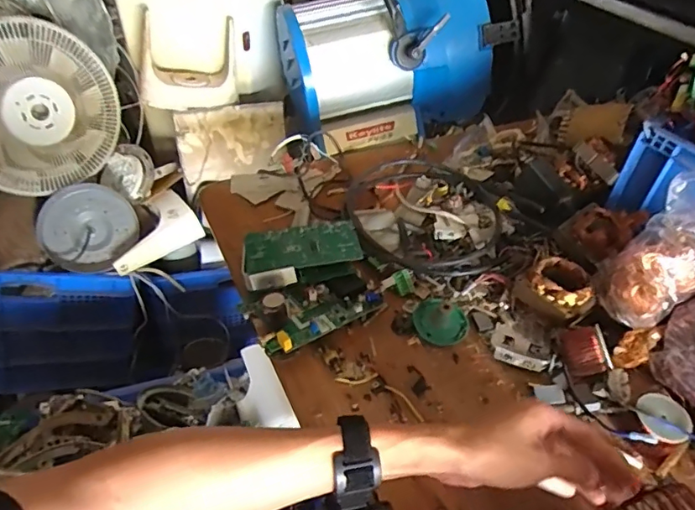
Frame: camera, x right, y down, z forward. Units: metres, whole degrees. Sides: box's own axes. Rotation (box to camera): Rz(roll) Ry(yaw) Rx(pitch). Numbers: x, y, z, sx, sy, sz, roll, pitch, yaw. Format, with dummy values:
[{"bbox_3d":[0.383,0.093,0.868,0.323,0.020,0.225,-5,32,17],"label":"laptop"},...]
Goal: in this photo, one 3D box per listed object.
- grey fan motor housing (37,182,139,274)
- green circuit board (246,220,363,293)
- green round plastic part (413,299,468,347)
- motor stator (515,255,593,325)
[{"bbox_3d":[-0.563,-0.060,1.131,0.198,0.187,0.055,-26,13,-24],"label":"grey fan motor housing"},{"bbox_3d":[-0.063,-0.002,0.681,0.152,0.042,0.090,-10,45,-18],"label":"green circuit board"},{"bbox_3d":[0.114,0.072,0.633,0.060,0.033,0.069,-31,54,-34],"label":"green round plastic part"},{"bbox_3d":[0.260,0.048,0.648,0.078,0.058,0.083,-30,53,-33],"label":"motor stator"}]

